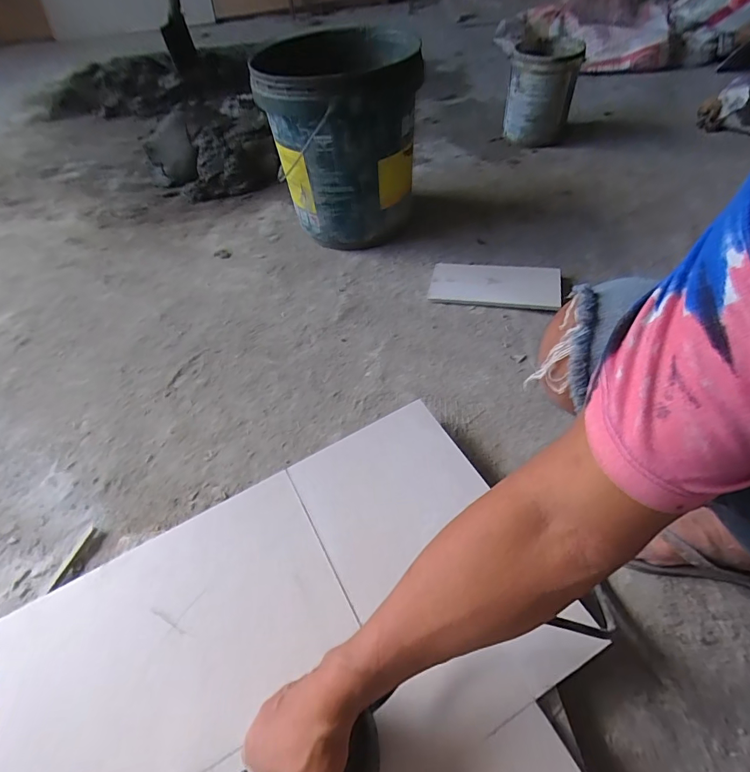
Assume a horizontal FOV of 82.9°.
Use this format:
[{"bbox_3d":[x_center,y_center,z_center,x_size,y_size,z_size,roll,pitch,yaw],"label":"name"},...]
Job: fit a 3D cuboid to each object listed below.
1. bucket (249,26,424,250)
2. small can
[{"bbox_3d":[-0.060,-0.487,0.884,0.271,0.346,0.362,-5,53,0],"label":"bucket"},{"bbox_3d":[0.436,-0.779,1.112,0.161,0.189,0.198,15,56,15],"label":"small can"}]

